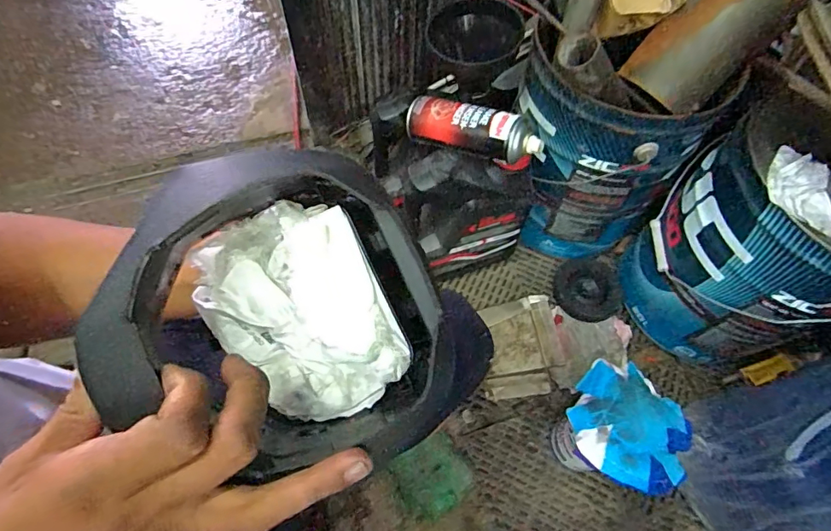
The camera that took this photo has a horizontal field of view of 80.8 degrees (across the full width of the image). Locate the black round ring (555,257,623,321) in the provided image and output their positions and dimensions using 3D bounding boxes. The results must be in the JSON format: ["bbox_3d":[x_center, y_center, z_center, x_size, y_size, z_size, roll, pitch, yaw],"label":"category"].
[{"bbox_3d":[0.315,0.038,0.890,0.112,0.017,0.126,11,65,6],"label":"black round ring"}]

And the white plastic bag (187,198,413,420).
[{"bbox_3d":[-0.068,0.033,0.284,0.094,0.081,0.112,-27,67,-12],"label":"white plastic bag"}]

